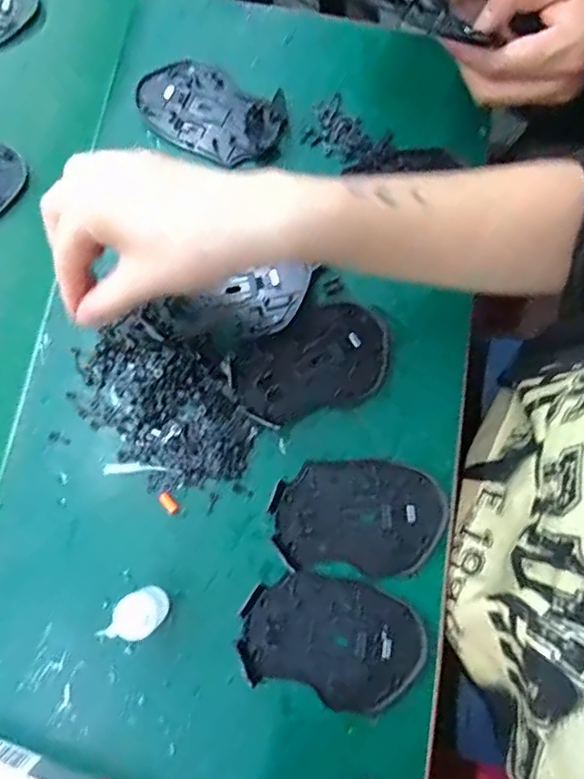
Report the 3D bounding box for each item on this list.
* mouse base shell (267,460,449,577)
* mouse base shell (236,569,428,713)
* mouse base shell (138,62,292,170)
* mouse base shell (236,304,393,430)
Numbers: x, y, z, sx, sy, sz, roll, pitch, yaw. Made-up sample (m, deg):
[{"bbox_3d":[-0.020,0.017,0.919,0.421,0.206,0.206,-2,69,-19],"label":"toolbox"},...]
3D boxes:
[{"bbox_3d":[0.045,0.084,0.368,0.112,0.007,0.070,1,77,-2],"label":"mouse base shell"},{"bbox_3d":[0.026,0.156,0.347,0.112,0.012,0.072,12,77,1],"label":"mouse base shell"},{"bbox_3d":[-0.062,-0.214,0.428,0.116,0.008,0.069,23,77,3],"label":"mouse base shell"},{"bbox_3d":[0.014,-0.019,0.384,0.111,0.013,0.068,-20,78,-6],"label":"mouse base shell"}]

